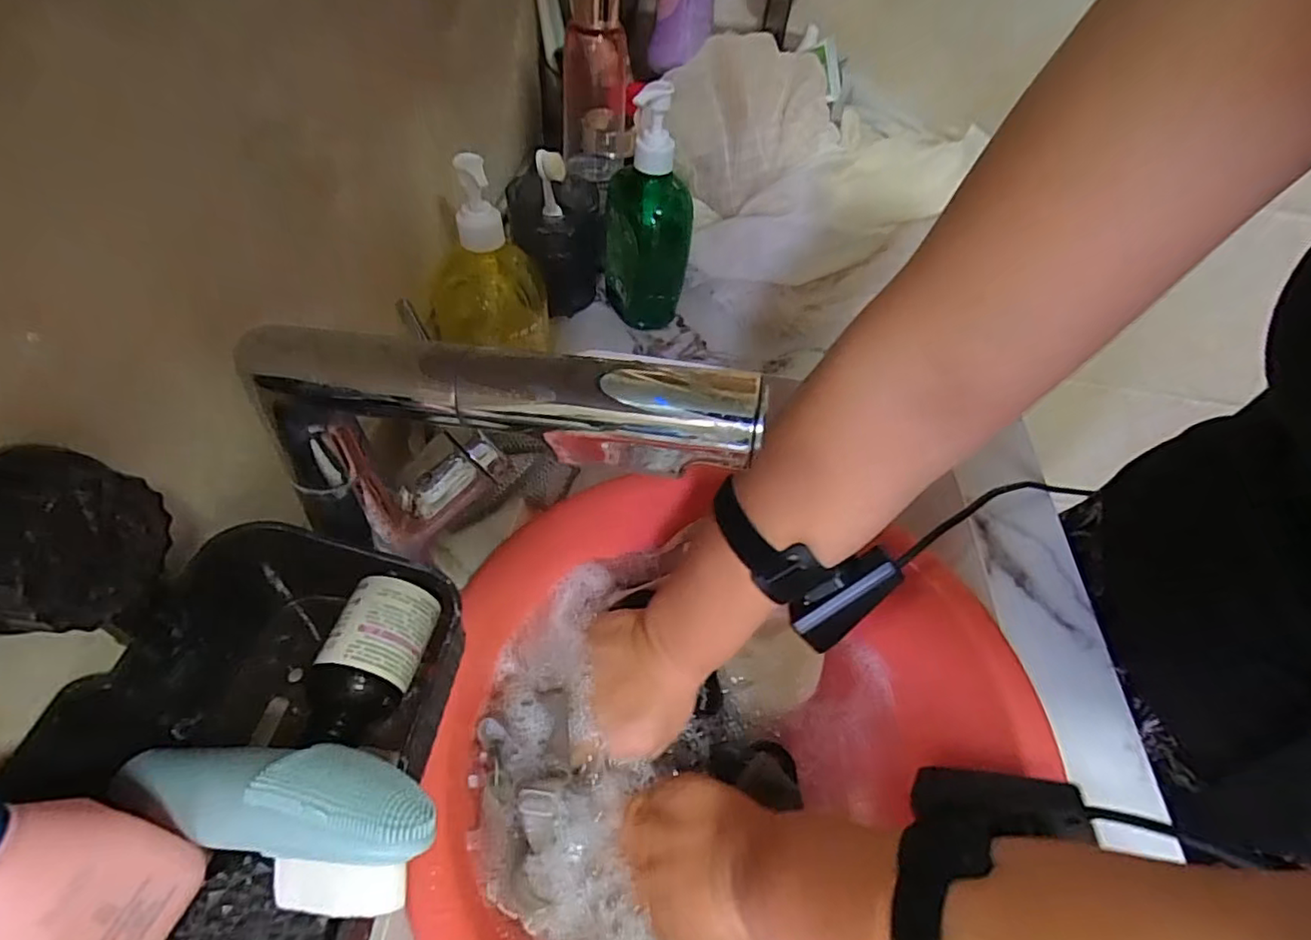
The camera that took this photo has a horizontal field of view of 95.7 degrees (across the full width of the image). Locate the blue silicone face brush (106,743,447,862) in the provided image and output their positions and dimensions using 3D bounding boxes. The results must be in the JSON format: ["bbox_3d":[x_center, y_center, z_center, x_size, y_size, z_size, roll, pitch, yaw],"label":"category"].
[{"bbox_3d":[-0.135,0.110,0.204,0.125,0.023,0.034,-2,50,15],"label":"blue silicone face brush"}]

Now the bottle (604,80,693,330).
[{"bbox_3d":[-0.007,-0.215,0.503,0.071,0.194,0.063,4,51,-3],"label":"bottle"}]

